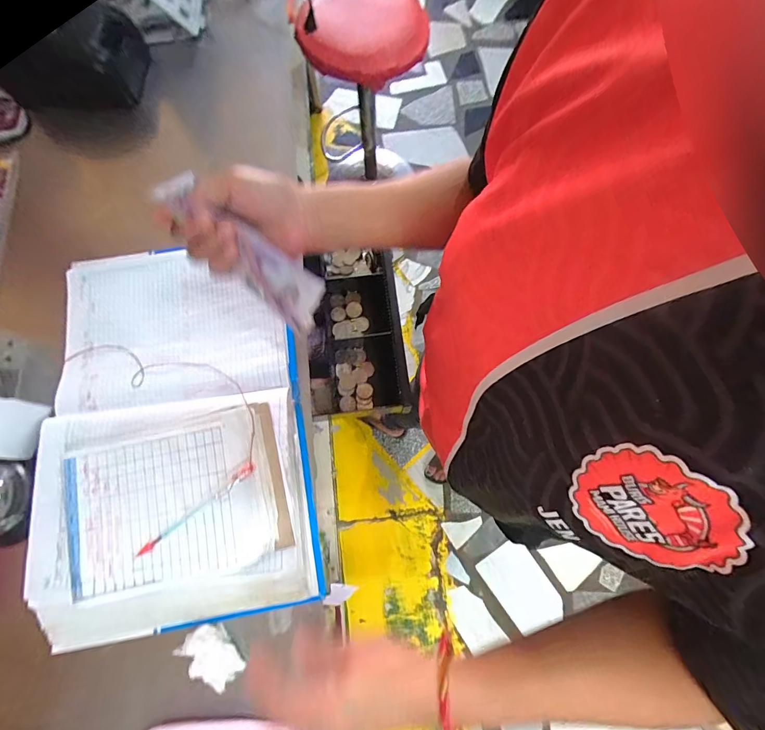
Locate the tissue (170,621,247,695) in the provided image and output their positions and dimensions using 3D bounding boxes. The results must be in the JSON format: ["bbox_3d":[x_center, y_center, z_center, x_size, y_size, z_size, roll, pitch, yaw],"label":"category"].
[{"bbox_3d":[-0.166,0.284,0.375,0.038,0.021,0.059,-36,76,-9],"label":"tissue"}]

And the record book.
[{"bbox_3d":[-0.235,0.050,0.432,0.274,0.047,0.430,-10,74,-2],"label":"record book"}]

